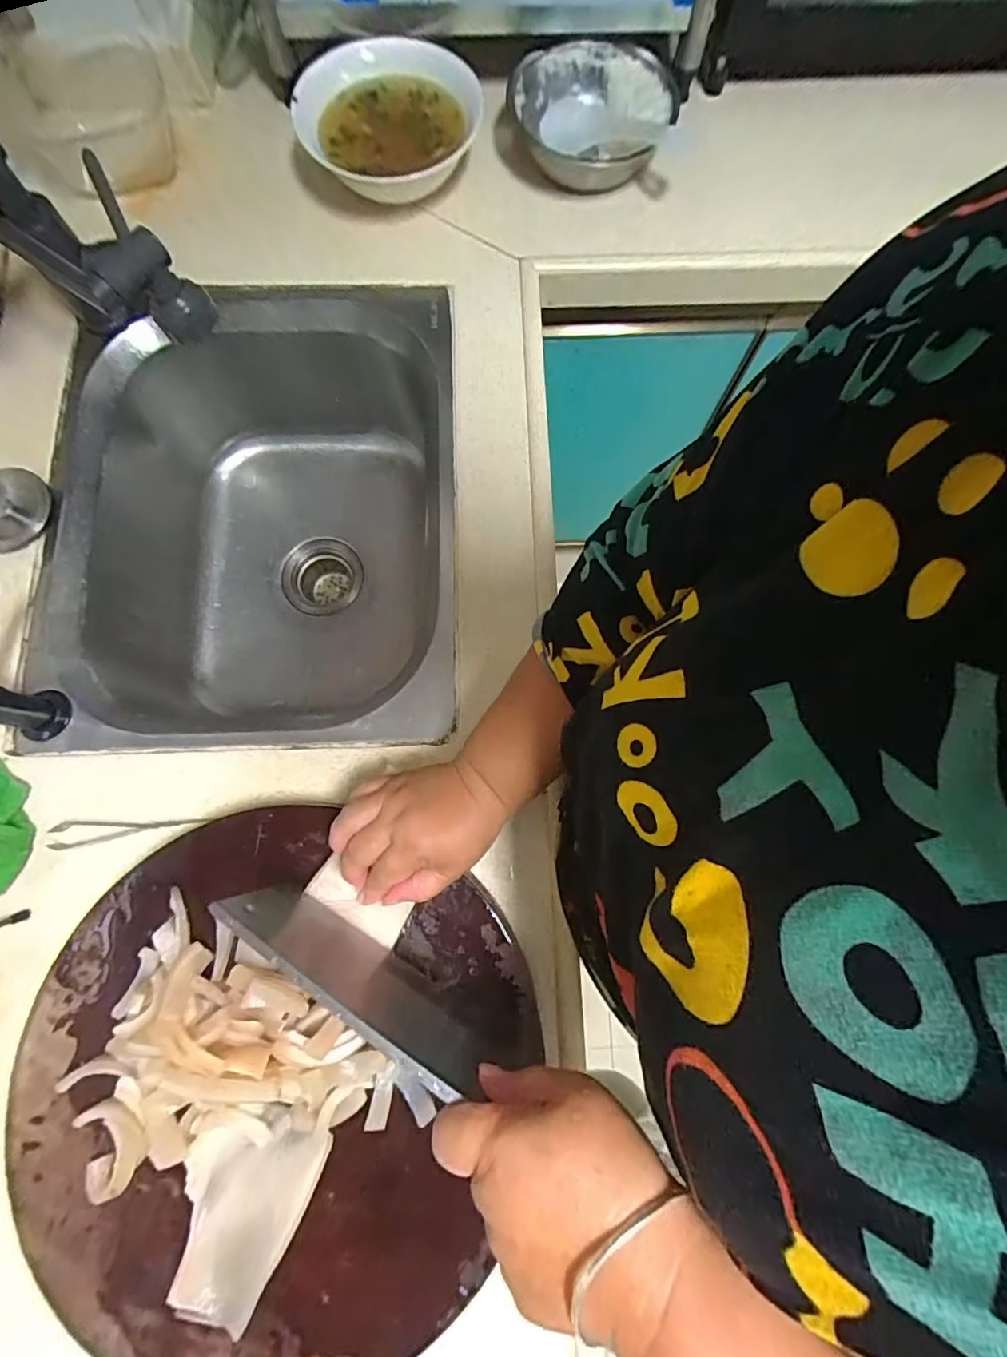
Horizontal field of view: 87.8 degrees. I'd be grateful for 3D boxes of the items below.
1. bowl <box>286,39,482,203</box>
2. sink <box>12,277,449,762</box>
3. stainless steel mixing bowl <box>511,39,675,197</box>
[{"bbox_3d":[-0.129,-0.614,0.584,0.188,0.064,0.188,0,77,0],"label":"bowl"},{"bbox_3d":[-0.254,-0.155,0.633,0.400,0.232,0.494,-2,77,-1],"label":"sink"},{"bbox_3d":[0.100,-0.637,0.601,0.179,0.059,0.172,0,77,0],"label":"stainless steel mixing bowl"}]

